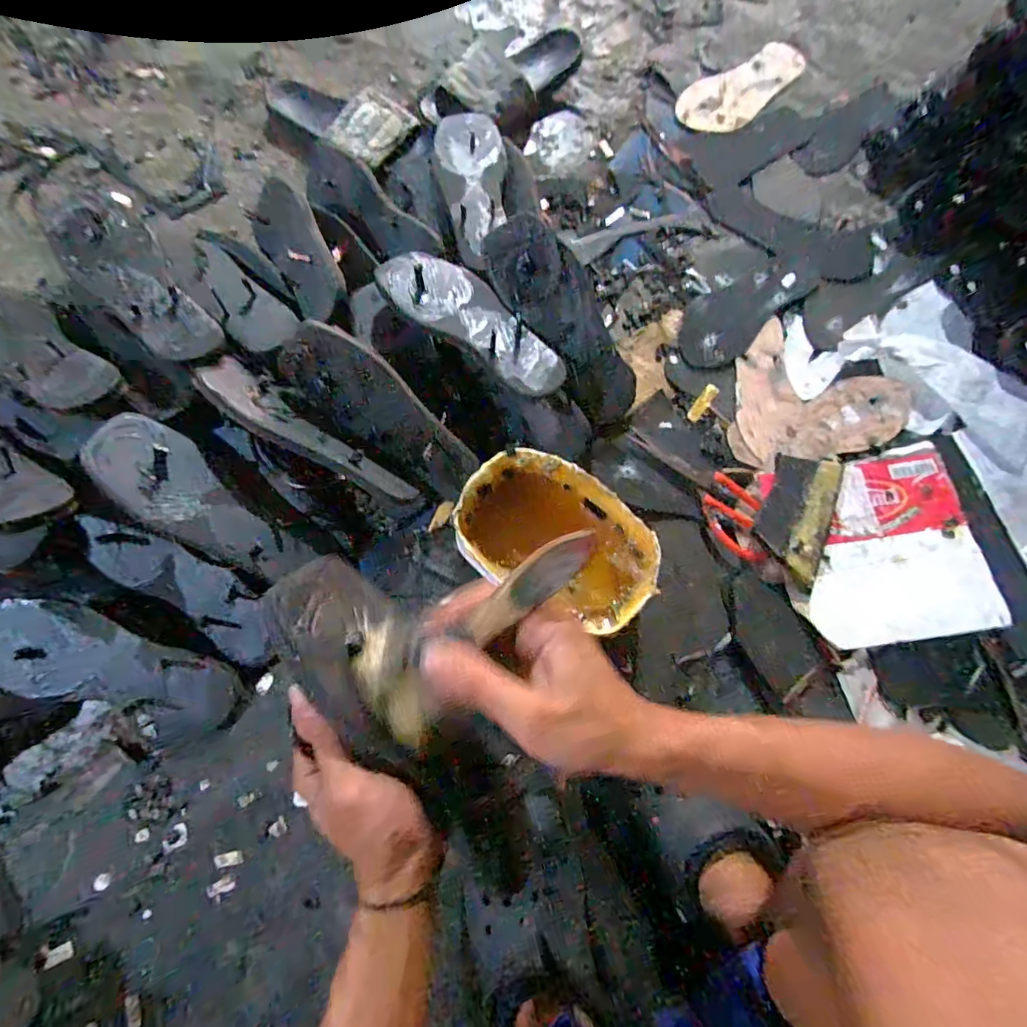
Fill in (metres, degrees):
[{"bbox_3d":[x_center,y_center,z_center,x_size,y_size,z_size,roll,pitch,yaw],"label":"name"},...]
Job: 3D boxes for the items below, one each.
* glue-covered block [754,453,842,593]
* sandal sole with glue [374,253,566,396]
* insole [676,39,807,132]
[{"bbox_3d":[0.316,0.000,0.556,0.074,0.021,0.148,24,76,4],"label":"glue-covered block"},{"bbox_3d":[-0.041,-0.203,0.519,0.231,0.028,0.079,39,77,4],"label":"sandal sole with glue"},{"bbox_3d":[0.344,-0.633,0.742,0.215,0.010,0.094,-32,79,-10],"label":"insole"}]

